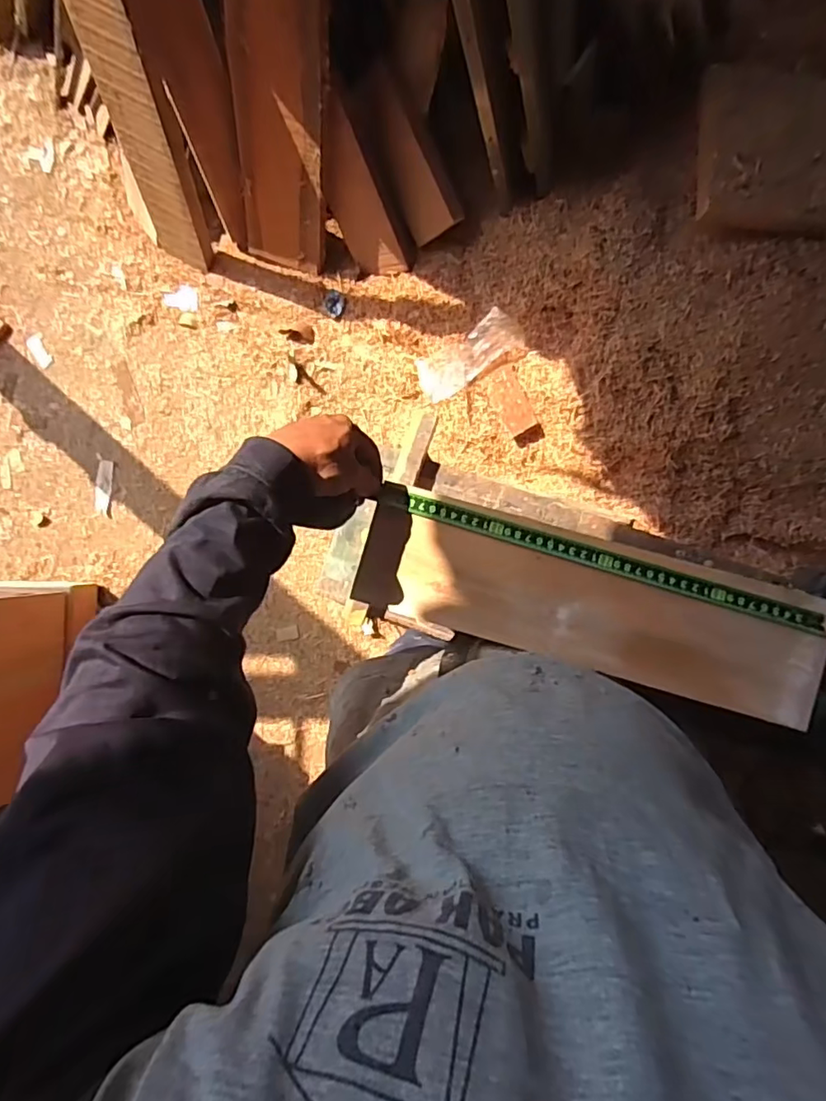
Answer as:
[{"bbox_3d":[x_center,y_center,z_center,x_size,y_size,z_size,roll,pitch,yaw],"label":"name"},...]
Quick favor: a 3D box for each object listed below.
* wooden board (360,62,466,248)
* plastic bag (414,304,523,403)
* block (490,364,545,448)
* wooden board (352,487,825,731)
[{"bbox_3d":[-0.015,-0.820,1.176,0.032,0.137,0.309,-45,120,-26],"label":"wooden board"},{"bbox_3d":[0.117,-0.416,1.206,0.234,0.054,0.114,-28,86,26],"label":"plastic bag"},{"bbox_3d":[0.212,-0.303,1.168,0.066,0.028,0.173,-21,86,5],"label":"block"},{"bbox_3d":[0.153,0.045,0.495,0.396,0.016,0.112,16,88,4],"label":"wooden board"}]

